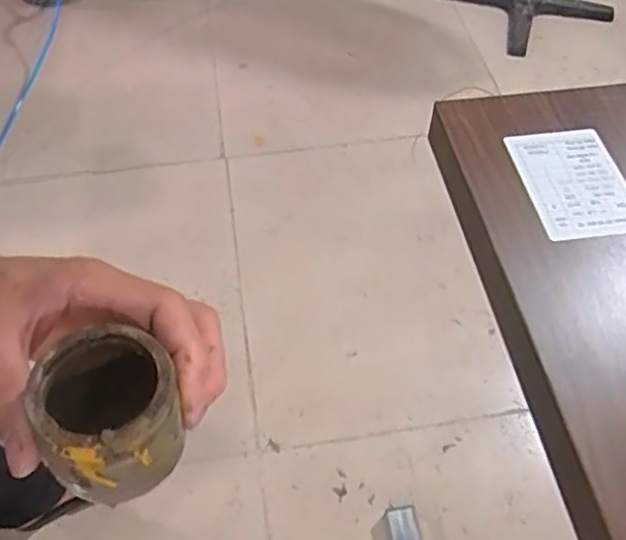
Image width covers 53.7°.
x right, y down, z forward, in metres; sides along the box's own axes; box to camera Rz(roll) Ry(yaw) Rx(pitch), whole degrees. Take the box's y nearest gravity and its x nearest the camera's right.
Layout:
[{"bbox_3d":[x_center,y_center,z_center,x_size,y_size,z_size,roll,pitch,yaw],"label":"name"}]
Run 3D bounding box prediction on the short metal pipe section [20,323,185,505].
[{"bbox_3d":[-0.078,0.057,0.248,0.051,0.050,0.056,1,53,7],"label":"short metal pipe section"}]

